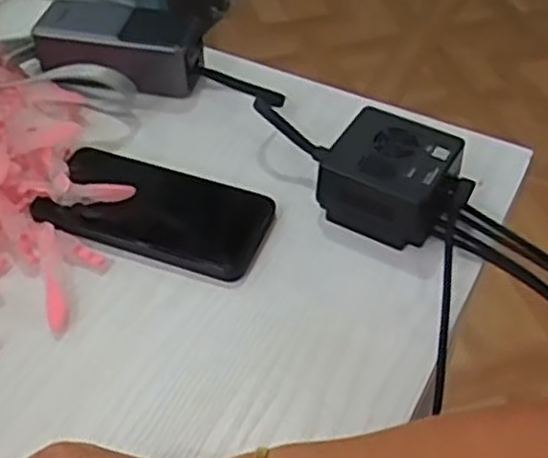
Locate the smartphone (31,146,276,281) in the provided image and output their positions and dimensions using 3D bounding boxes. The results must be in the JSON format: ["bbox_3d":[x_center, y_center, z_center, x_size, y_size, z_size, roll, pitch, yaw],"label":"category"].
[{"bbox_3d":[-0.083,-0.016,0.514,0.156,0.013,0.077,16,49,13],"label":"smartphone"}]

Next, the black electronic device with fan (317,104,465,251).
[{"bbox_3d":[0.077,-0.034,0.511,0.086,0.051,0.074,24,51,20],"label":"black electronic device with fan"}]

